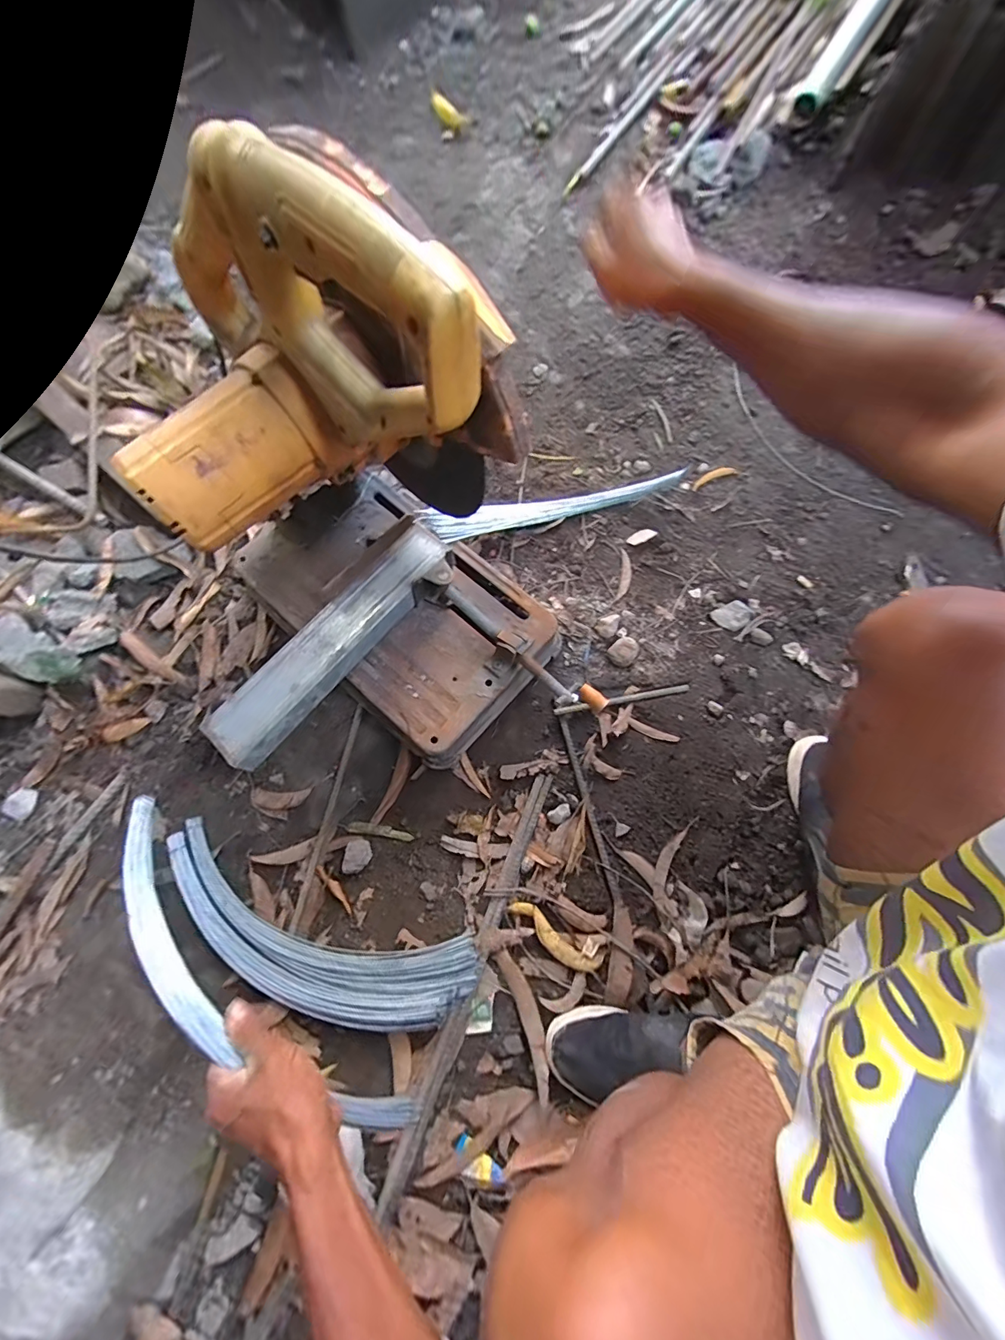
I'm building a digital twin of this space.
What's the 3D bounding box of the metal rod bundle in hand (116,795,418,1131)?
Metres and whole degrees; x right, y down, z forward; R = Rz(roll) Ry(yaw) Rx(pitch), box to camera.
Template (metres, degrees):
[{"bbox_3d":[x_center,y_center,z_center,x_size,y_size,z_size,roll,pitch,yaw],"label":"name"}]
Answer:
[{"bbox_3d":[-0.255,0.304,0.424,0.414,0.027,0.089,44,37,5],"label":"metal rod bundle in hand"}]

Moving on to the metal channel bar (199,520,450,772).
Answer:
[{"bbox_3d":[-0.221,-0.044,0.596,0.097,0.046,0.391,39,79,15],"label":"metal channel bar"}]

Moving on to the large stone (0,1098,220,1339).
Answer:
[{"bbox_3d":[-0.513,0.588,0.487,0.316,0.090,0.216,18,75,8],"label":"large stone"}]

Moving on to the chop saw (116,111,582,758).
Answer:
[{"bbox_3d":[-0.145,-0.162,0.485,0.446,0.525,0.284,42,80,16],"label":"chop saw"}]

